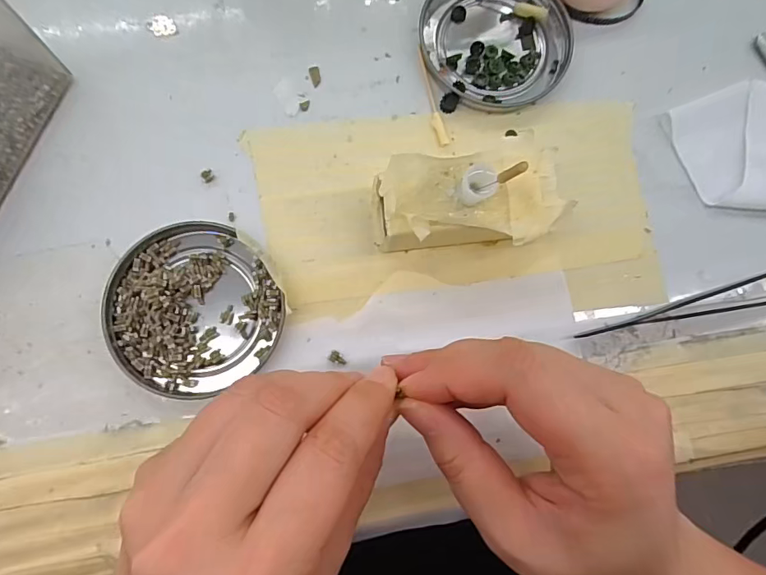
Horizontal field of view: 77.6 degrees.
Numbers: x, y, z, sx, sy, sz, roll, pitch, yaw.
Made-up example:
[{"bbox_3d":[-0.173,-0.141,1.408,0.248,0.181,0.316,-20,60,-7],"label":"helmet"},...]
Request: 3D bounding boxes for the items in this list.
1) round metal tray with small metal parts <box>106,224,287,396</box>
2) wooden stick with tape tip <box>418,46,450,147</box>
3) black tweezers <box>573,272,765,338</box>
[{"bbox_3d":[-0.087,0.009,0.221,0.077,0.011,0.077,1,82,-4],"label":"round metal tray with small metal parts"},{"bbox_3d":[0.025,-0.100,0.247,0.006,0.004,0.055,-15,83,-6],"label":"wooden stick with tape tip"},{"bbox_3d":[0.156,0.009,0.240,0.125,0.004,0.017,-12,83,-5],"label":"black tweezers"}]

